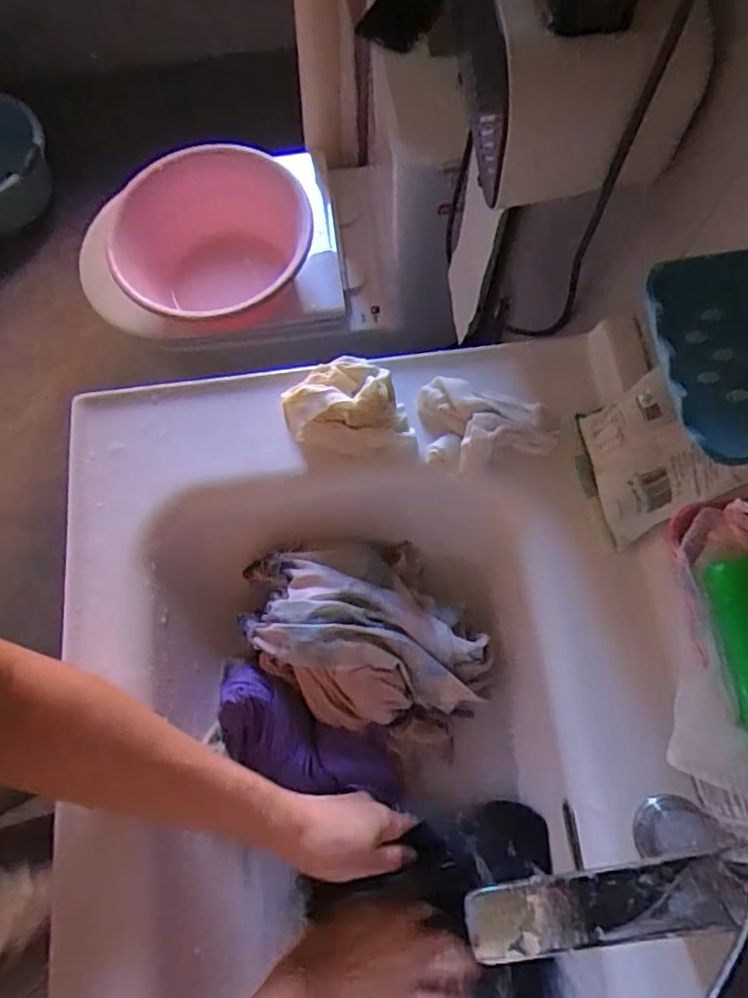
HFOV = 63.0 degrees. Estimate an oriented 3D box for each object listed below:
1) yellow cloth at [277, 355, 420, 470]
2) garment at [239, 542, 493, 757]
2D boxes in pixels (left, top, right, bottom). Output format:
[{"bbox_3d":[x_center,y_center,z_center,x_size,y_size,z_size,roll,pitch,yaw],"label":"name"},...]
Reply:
[{"bbox_3d":[-0.022,-0.074,0.516,0.108,0.052,0.084,-6,72,-1],"label":"yellow cloth"},{"bbox_3d":[-0.006,0.116,0.540,0.228,0.086,0.165,37,76,12],"label":"garment"}]

